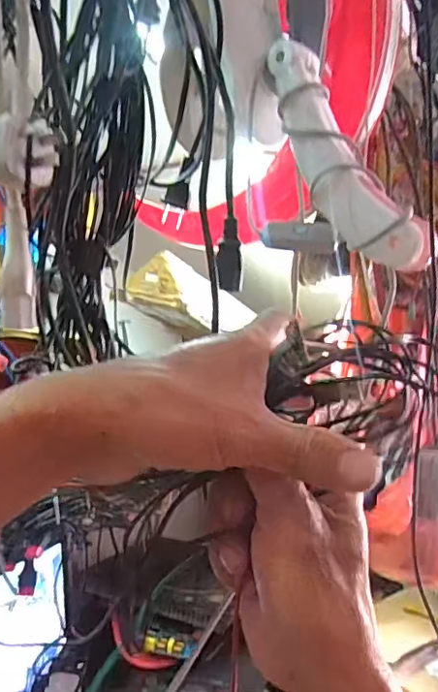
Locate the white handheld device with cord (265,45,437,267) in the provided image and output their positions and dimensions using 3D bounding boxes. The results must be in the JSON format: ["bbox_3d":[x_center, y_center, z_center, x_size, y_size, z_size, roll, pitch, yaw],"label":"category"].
[{"bbox_3d":[0.088,-0.135,0.397,0.036,0.200,0.049,-6,-26,-37],"label":"white handheld device with cord"}]

